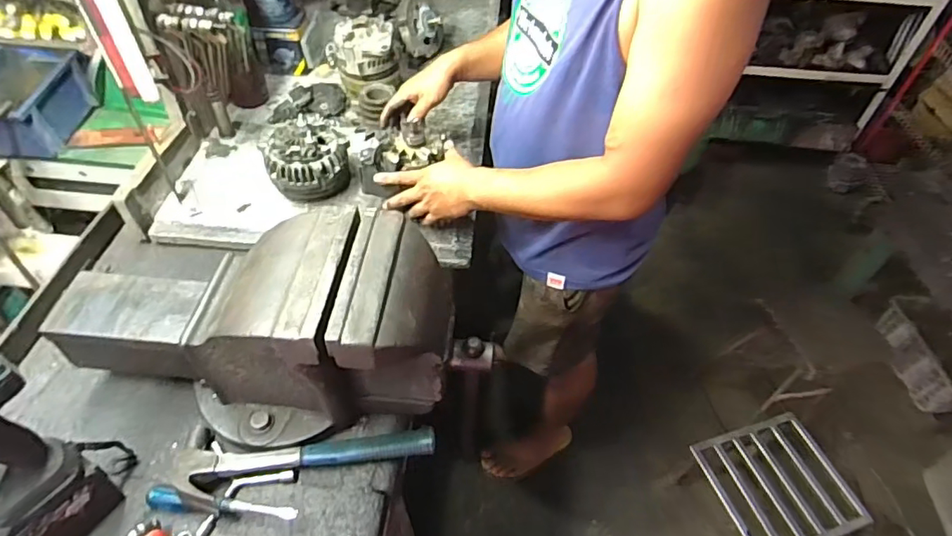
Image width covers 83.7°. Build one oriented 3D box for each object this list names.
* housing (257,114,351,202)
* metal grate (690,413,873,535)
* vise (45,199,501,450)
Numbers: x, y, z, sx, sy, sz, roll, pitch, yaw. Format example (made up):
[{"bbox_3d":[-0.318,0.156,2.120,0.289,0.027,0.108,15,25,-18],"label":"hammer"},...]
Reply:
[{"bbox_3d":[-0.308,-0.195,0.988,0.145,0.117,0.115,-22,55,-20],"label":"housing"},{"bbox_3d":[0.774,0.552,1.358,0.350,0.043,0.307,-14,52,-14],"label":"metal grate"},{"bbox_3d":[-0.268,0.082,0.677,0.534,0.239,0.198,-2,50,-5],"label":"vise"}]

